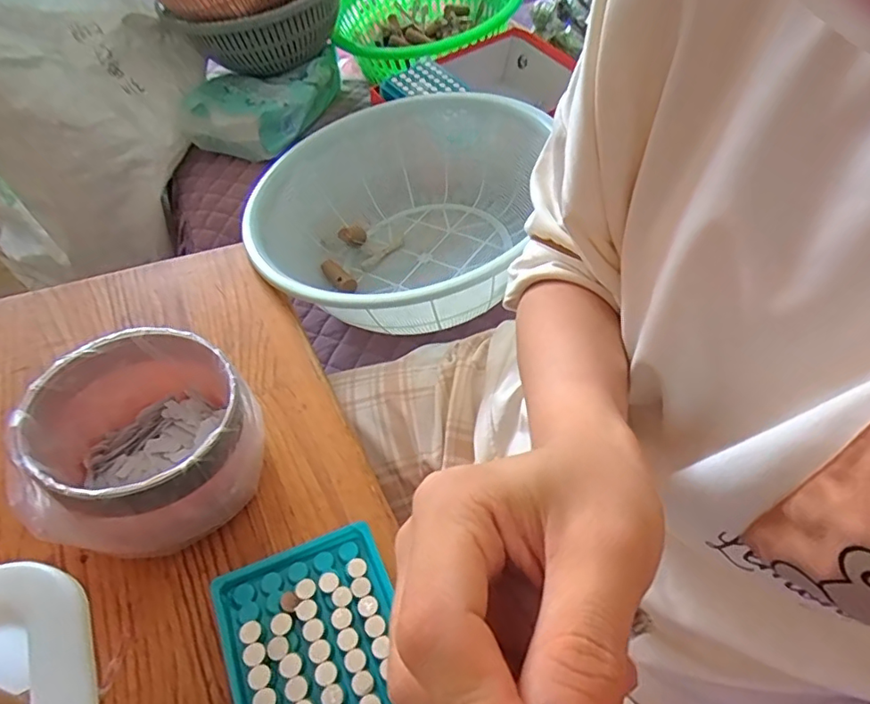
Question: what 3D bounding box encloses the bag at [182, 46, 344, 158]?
[{"bbox_3d":[-0.261,-0.385,0.830,0.142,0.080,0.255,12,48,6],"label":"bag"}]

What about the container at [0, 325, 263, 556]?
[{"bbox_3d":[-0.174,0.057,0.340,0.114,0.084,0.129,9,48,4],"label":"container"}]

